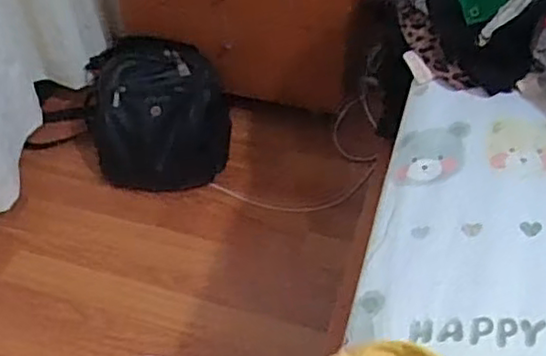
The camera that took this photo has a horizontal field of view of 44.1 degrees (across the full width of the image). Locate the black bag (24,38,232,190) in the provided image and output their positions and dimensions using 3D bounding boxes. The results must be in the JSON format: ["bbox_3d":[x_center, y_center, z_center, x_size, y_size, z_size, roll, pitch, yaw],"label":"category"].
[{"bbox_3d":[-0.226,-0.134,1.346,0.281,0.248,0.271,-13,49,-10],"label":"black bag"}]

